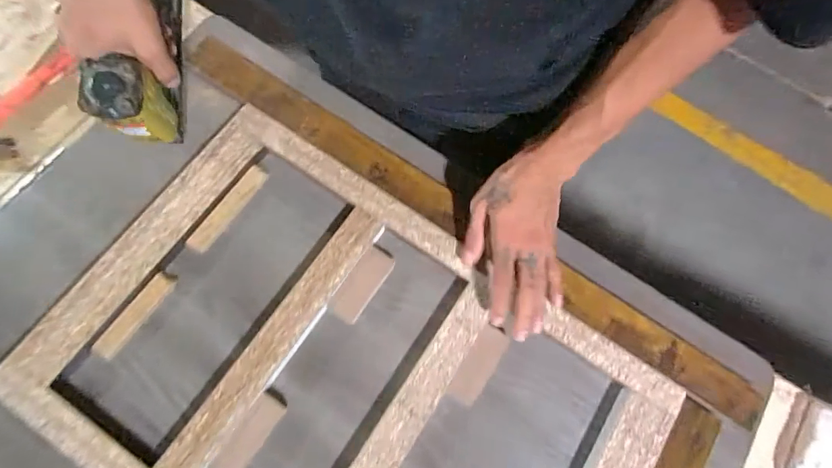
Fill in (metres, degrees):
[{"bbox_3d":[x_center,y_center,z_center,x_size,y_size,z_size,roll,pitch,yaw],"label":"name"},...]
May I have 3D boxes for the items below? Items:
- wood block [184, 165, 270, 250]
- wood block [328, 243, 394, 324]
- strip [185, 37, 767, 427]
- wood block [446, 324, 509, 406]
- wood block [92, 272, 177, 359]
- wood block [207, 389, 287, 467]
[{"bbox_3d":[-0.202,-0.027,0.475,0.019,0.015,0.111,34,75,9],"label":"wood block"},{"bbox_3d":[-0.056,0.051,0.454,0.032,0.012,0.080,33,75,9],"label":"wood block"},{"bbox_3d":[0.036,-0.023,0.488,0.727,0.014,0.054,34,75,8],"label":"strip"},{"bbox_3d":[0.064,0.134,0.445,0.031,0.011,0.079,31,74,8],"label":"wood block"},{"bbox_3d":[-0.279,0.081,0.438,0.018,0.013,0.095,35,75,9],"label":"wood block"},{"bbox_3d":[-0.158,0.192,0.417,0.028,0.019,0.081,30,74,8],"label":"wood block"}]

